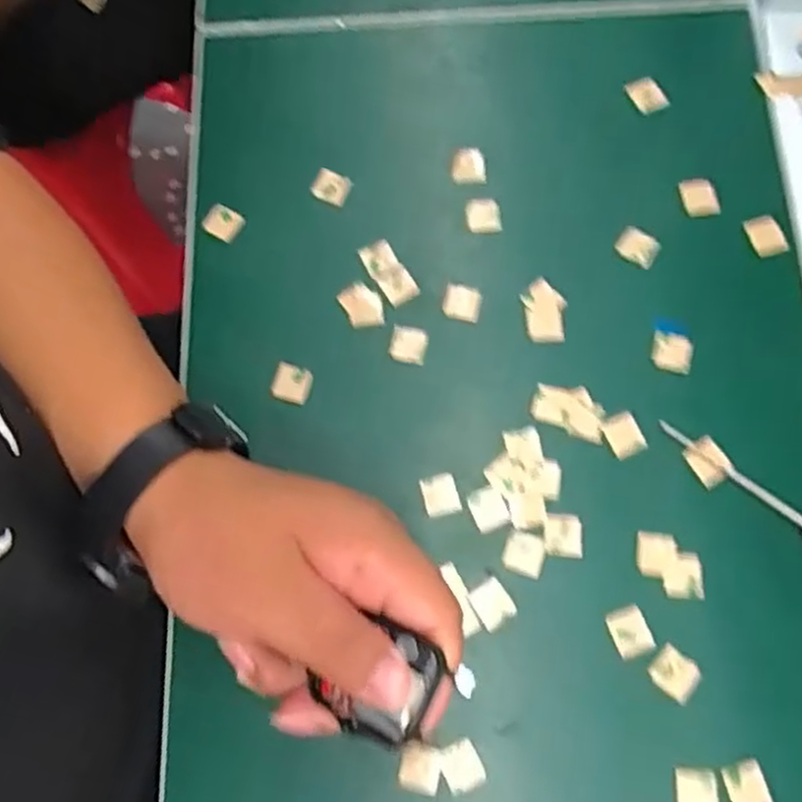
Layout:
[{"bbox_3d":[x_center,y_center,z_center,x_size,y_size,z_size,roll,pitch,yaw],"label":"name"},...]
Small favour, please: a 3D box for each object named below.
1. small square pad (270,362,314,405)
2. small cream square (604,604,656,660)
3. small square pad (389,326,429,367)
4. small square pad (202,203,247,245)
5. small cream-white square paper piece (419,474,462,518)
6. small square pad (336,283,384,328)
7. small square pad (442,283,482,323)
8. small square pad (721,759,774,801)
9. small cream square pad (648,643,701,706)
[{"bbox_3d":[-0.051,-0.008,0.359,0.018,0.004,0.017,18,75,6],"label":"small square pad"},{"bbox_3d":[0.096,0.097,0.321,0.015,0.004,0.019,-22,75,-5],"label":"small cream square"},{"bbox_3d":[0.004,-0.027,0.361,0.017,0.004,0.016,12,75,5],"label":"small square pad"},{"bbox_3d":[-0.090,-0.090,0.384,0.018,0.004,0.016,29,77,9],"label":"small square pad"},{"bbox_3d":[0.018,0.042,0.340,0.015,0.004,0.018,-15,74,-3],"label":"small cream-white square paper piece"},{"bbox_3d":[-0.018,-0.045,0.368,0.018,0.005,0.023,-31,76,-7],"label":"small square pad"},{"bbox_3d":[0.029,-0.047,0.366,0.017,0.005,0.015,11,75,5],"label":"small square pad"},{"bbox_3d":[0.138,0.154,0.301,0.016,0.004,0.021,-15,74,-3],"label":"small square pad"},{"bbox_3d":[0.113,0.112,0.315,0.019,0.004,0.016,41,79,12],"label":"small cream square pad"}]

